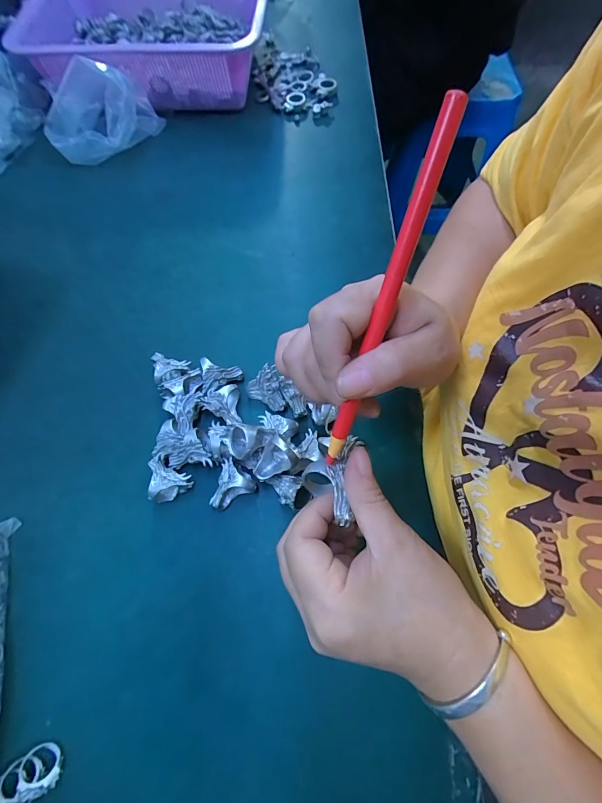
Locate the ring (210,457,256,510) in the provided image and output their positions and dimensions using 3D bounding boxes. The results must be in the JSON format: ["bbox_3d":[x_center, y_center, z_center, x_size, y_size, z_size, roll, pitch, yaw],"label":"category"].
[{"bbox_3d":[-0.057,0.063,0.281,0.036,0.023,0.031,-23,69,-8],"label":"ring"}]

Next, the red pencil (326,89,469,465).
[{"bbox_3d":[0.038,-0.041,0.167,0.010,0.005,0.166,21,113,11],"label":"red pencil"}]

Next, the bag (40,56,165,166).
[{"bbox_3d":[-0.245,-0.346,0.430,0.132,0.085,0.071,-10,67,-2],"label":"bag"}]

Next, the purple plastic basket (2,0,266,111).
[{"bbox_3d":[-0.196,-0.453,0.461,0.306,0.108,0.199,7,68,4],"label":"purple plastic basket"}]

